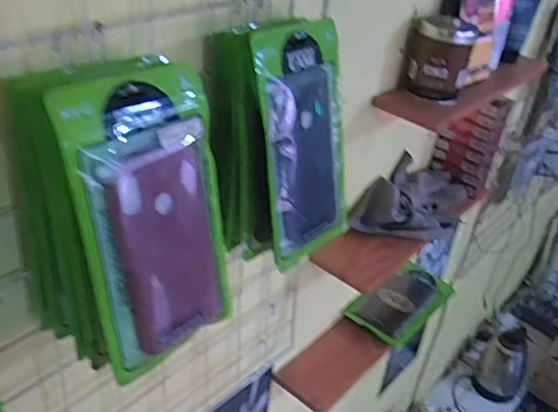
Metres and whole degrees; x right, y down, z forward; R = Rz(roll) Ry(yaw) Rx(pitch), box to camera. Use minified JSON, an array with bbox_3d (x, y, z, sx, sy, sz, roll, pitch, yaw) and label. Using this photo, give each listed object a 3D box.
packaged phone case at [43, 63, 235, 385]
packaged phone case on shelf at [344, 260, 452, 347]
[{"bbox_3d":[-0.084,0.011,0.397,0.012,0.205,0.111,15,30,41],"label":"packaged phone case"},{"bbox_3d":[0.224,0.172,1.030,0.111,0.033,0.226,30,39,31],"label":"packaged phone case on shelf"}]

